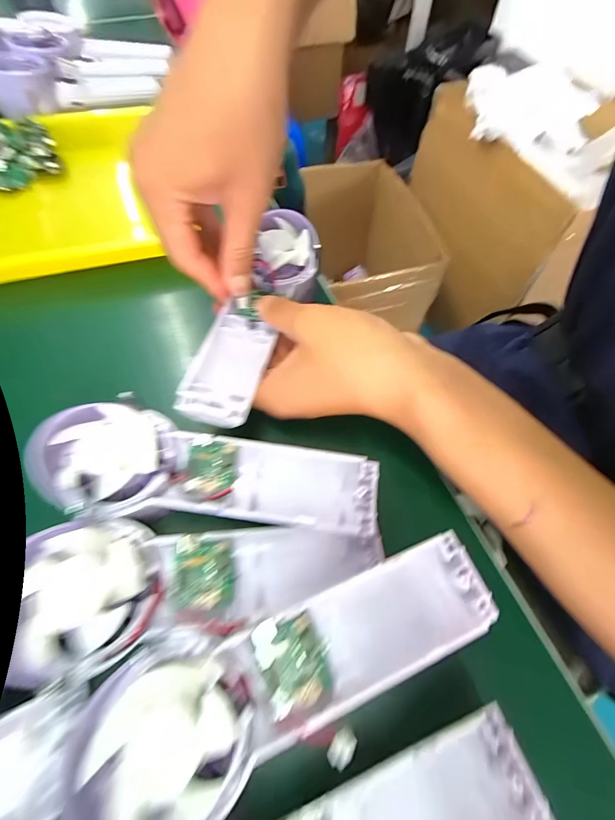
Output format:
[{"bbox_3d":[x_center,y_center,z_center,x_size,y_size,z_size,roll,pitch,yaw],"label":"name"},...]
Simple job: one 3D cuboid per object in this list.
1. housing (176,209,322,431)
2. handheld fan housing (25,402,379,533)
[{"bbox_3d":[-0.035,-0.070,0.246,0.050,0.022,0.176,17,67,7],"label":"housing"},{"bbox_3d":[-0.050,0.031,0.192,0.175,0.031,0.058,3,61,-1],"label":"handheld fan housing"}]

